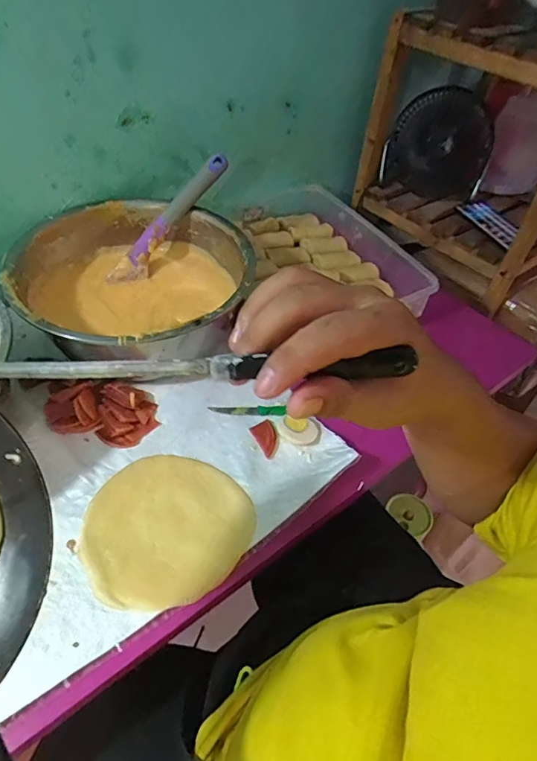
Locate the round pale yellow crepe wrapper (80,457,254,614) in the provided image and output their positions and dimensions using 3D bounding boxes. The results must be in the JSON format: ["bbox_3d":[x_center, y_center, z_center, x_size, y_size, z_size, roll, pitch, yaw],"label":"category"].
[{"bbox_3d":[-0.106,0.149,0.496,0.168,0.005,0.160,3,47,-3],"label":"round pale yellow crepe wrapper"}]

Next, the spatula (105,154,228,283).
[{"bbox_3d":[-0.145,-0.233,0.694,0.028,0.038,0.240,36,84,25],"label":"spatula"}]

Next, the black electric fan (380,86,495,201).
[{"bbox_3d":[0.322,-0.453,0.887,0.183,0.177,0.105,16,48,9],"label":"black electric fan"}]

